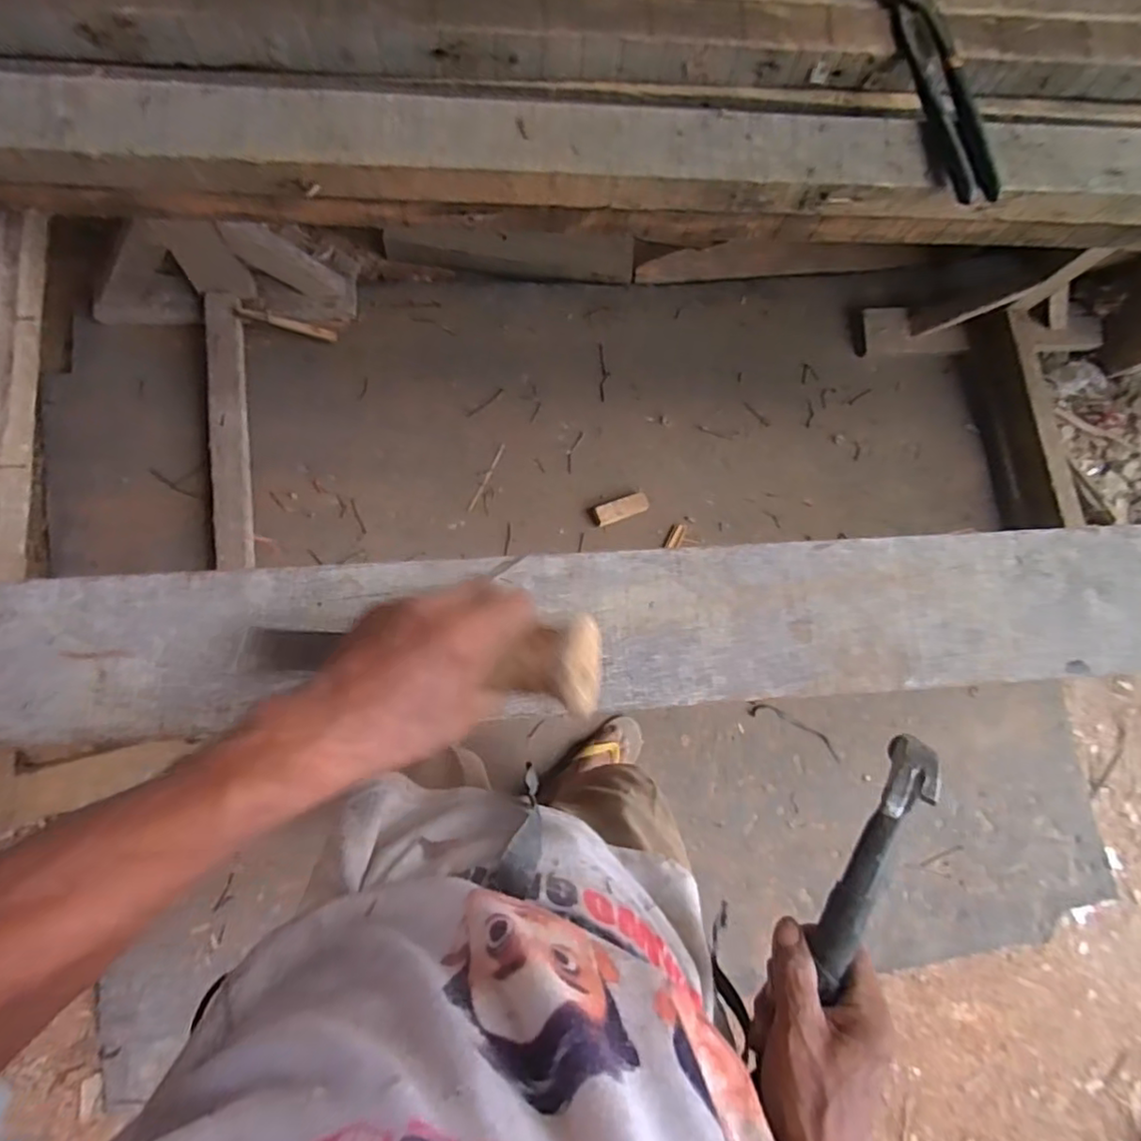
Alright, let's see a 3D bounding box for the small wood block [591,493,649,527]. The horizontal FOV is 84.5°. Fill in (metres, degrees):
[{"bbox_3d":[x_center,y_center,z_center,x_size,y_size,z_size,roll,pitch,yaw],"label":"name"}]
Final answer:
[{"bbox_3d":[0.104,-0.128,1.310,0.117,0.031,0.045,-21,88,-7],"label":"small wood block"}]

